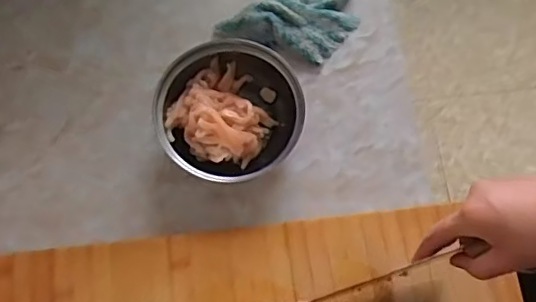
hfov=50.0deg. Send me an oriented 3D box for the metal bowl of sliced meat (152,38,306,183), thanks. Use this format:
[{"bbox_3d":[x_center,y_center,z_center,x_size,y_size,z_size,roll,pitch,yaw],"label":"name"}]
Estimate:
[{"bbox_3d":[-0.039,-0.037,0.574,0.131,0.052,0.141,0,71,-1],"label":"metal bowl of sliced meat"}]

